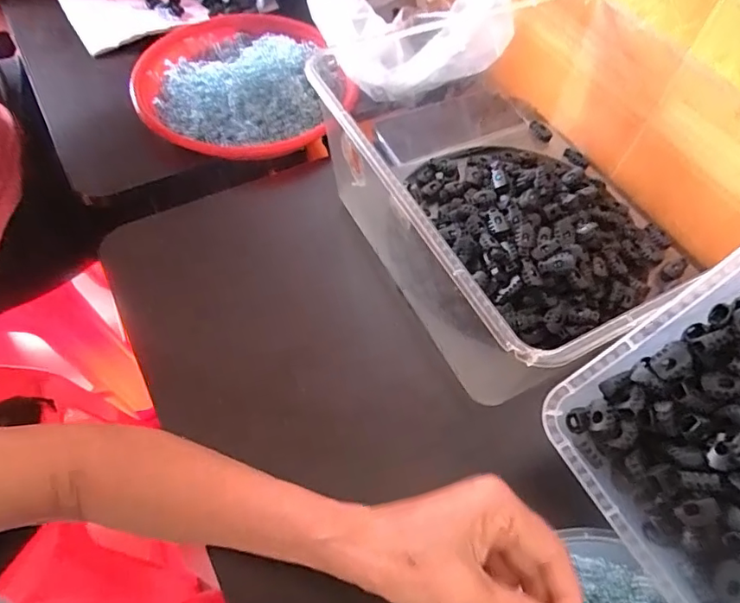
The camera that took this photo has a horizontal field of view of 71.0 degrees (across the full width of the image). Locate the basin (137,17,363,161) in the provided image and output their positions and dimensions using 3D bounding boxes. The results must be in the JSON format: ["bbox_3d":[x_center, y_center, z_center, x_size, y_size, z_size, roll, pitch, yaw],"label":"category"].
[{"bbox_3d":[-0.145,-0.249,0.566,0.221,0.044,0.246,-18,60,-14],"label":"basin"}]

